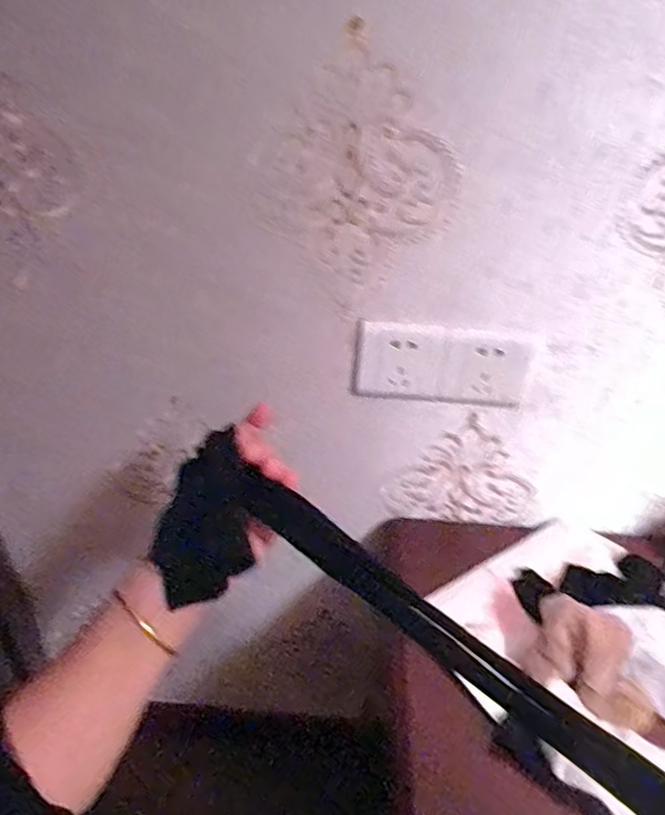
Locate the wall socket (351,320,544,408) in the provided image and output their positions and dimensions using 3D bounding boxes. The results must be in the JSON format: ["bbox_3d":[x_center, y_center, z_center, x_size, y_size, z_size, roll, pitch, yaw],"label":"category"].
[{"bbox_3d":[0.113,-0.042,0.597,0.178,0.084,0.007,4,34,3],"label":"wall socket"}]

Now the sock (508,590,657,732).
[{"bbox_3d":[0.229,0.225,0.516,0.115,0.067,0.063,18,37,22],"label":"sock"}]

